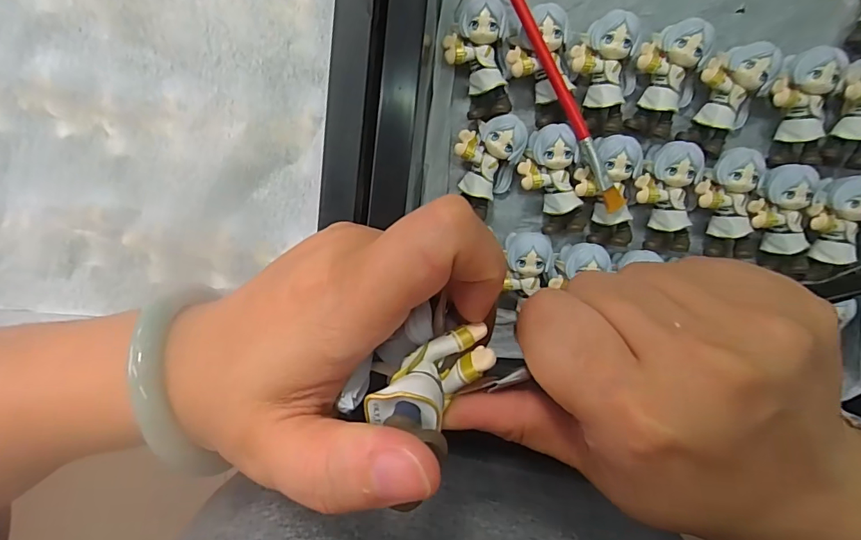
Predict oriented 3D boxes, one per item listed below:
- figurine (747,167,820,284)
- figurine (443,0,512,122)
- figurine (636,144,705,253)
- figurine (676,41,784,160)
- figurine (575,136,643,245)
[{"bbox_3d":[0.205,-0.028,0.270,0.031,0.026,0.063,-6,99,3],"label":"figurine"},{"bbox_3d":[0.027,-0.118,0.259,0.036,0.025,0.060,-2,100,2],"label":"figurine"},{"bbox_3d":[0.139,-0.042,0.272,0.034,0.023,0.064,-8,111,0],"label":"figurine"},{"bbox_3d":[0.170,-0.095,0.257,0.040,0.024,0.060,10,100,0],"label":"figurine"},{"bbox_3d":[0.105,-0.047,0.271,0.034,0.020,0.063,0,109,12],"label":"figurine"}]

